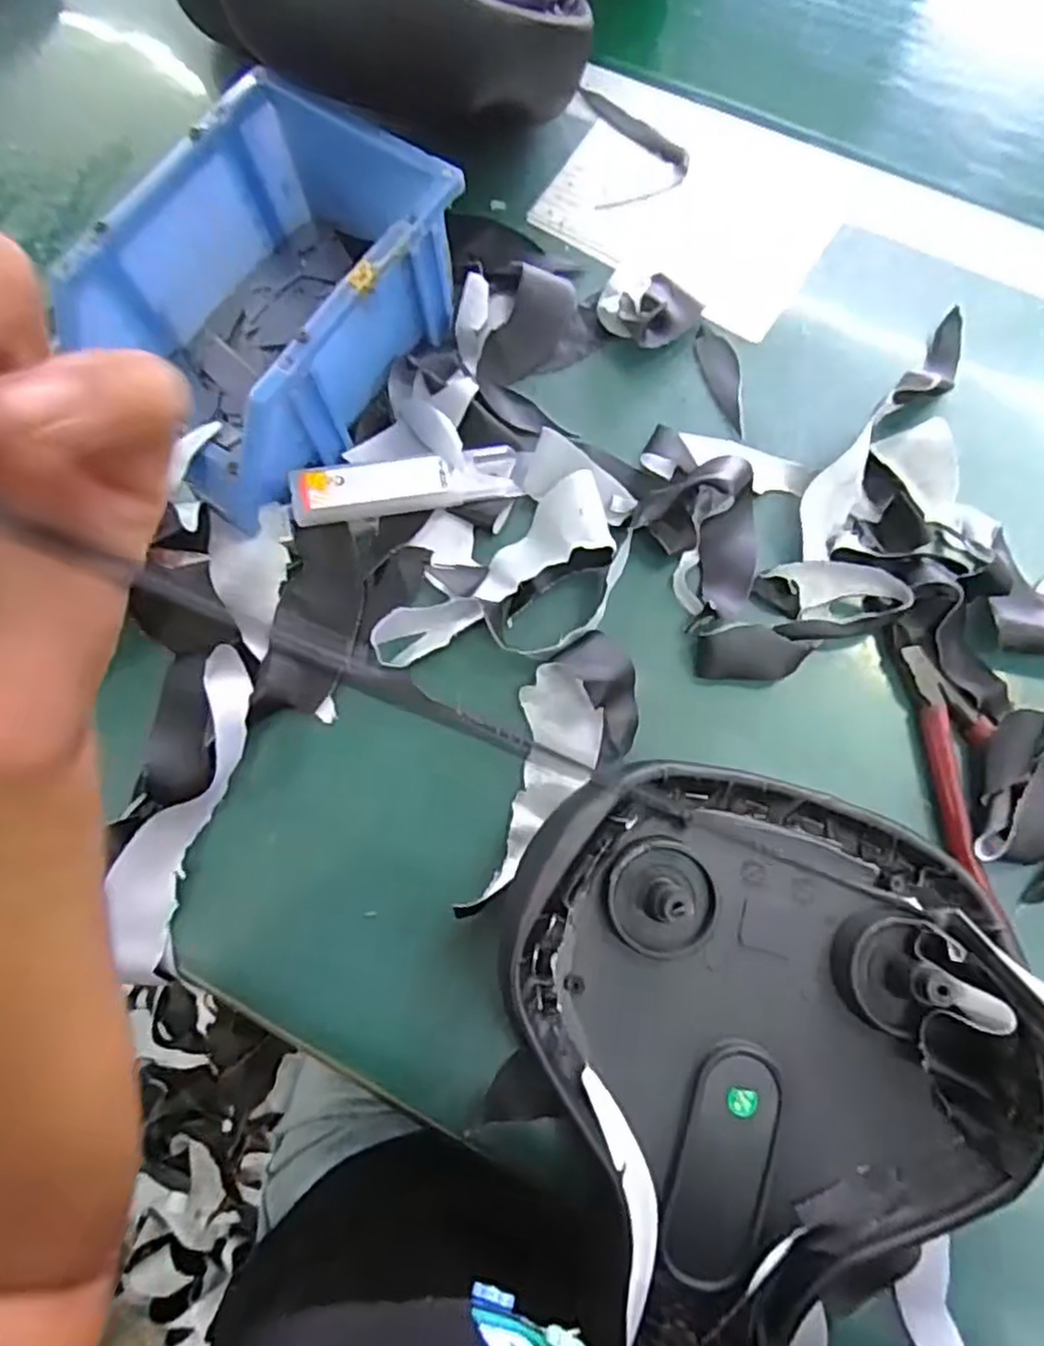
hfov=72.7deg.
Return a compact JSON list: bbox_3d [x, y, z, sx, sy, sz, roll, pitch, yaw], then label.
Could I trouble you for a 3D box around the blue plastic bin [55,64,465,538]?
[{"bbox_3d":[-0.120,-0.171,0.335,0.117,0.071,0.170,33,79,10],"label":"blue plastic bin"}]

